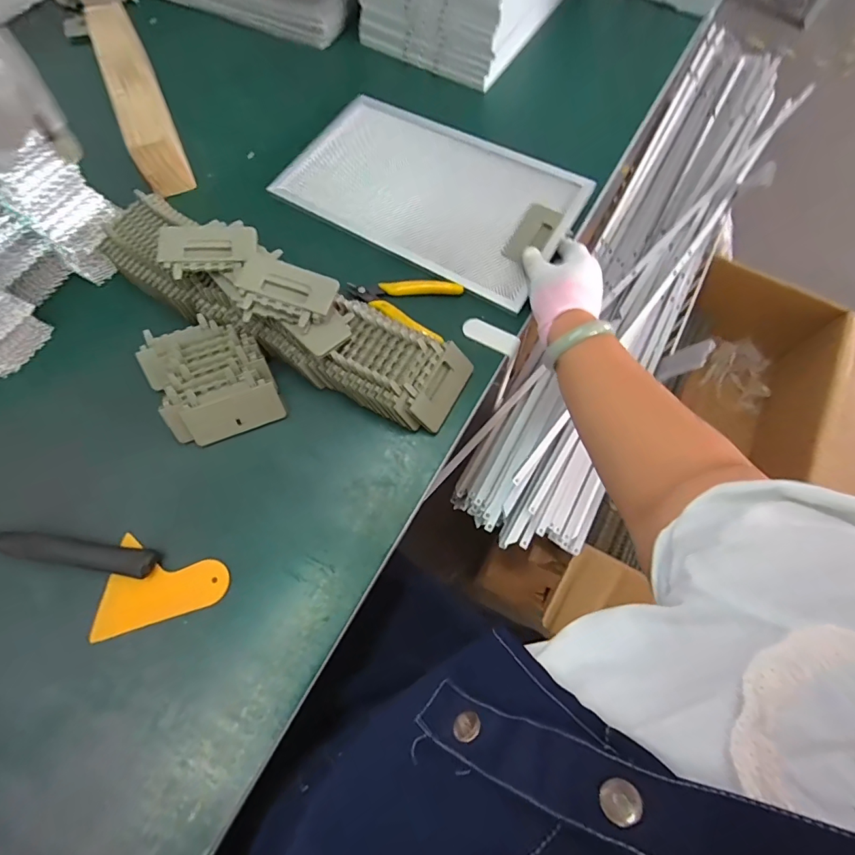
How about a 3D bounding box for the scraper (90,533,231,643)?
[{"bbox_3d":[-0.224,0.143,0.387,0.097,0.007,0.078,11,68,3],"label":"scraper"}]

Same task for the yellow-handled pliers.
[{"bbox_3d":[-0.025,-0.145,0.500,0.122,0.016,0.079,26,70,9],"label":"yellow-handled pliers"}]

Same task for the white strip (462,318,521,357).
[{"bbox_3d":[0.068,-0.098,0.490,0.063,0.009,0.023,31,70,10],"label":"white strip"}]

